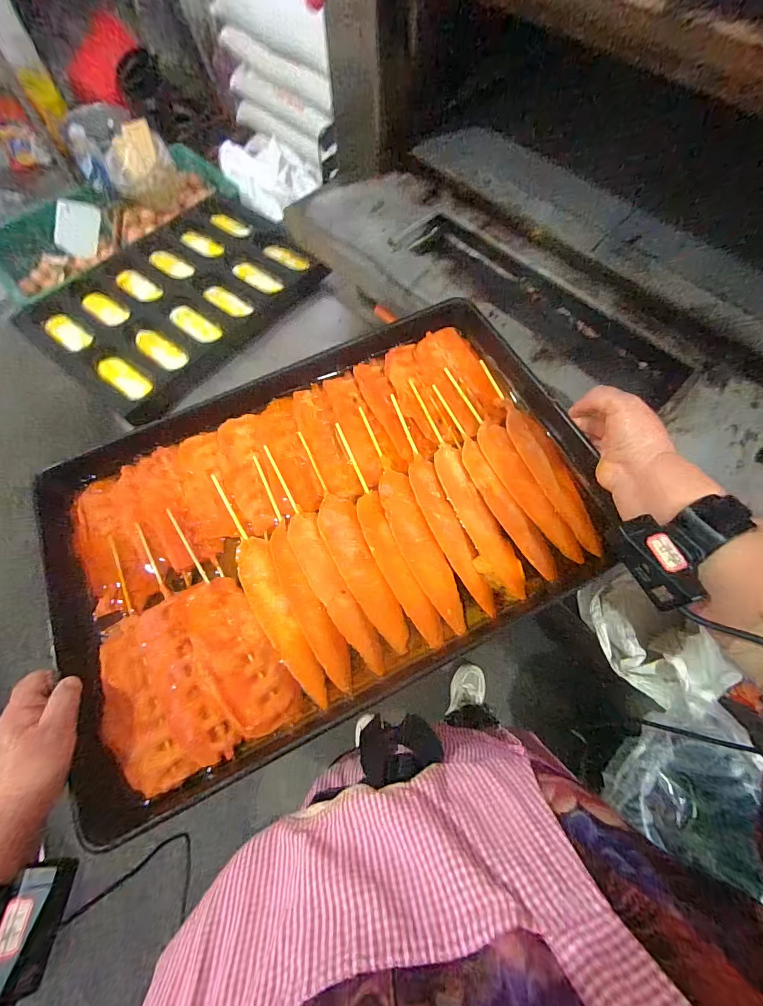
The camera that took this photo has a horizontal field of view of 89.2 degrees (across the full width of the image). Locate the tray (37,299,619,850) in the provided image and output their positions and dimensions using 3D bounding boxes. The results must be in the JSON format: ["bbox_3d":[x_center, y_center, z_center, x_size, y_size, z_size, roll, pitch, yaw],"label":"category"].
[{"bbox_3d":[-0.065,0.001,0.454,0.617,0.032,0.413,-26,70,-8],"label":"tray"}]

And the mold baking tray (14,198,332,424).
[{"bbox_3d":[-0.474,-0.503,0.920,0.483,0.031,0.598,38,74,15],"label":"mold baking tray"}]

